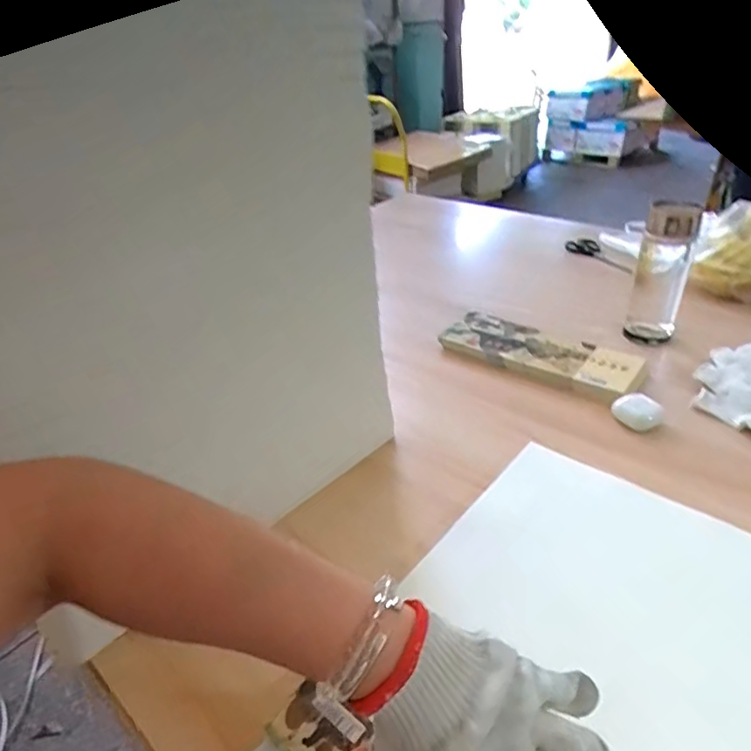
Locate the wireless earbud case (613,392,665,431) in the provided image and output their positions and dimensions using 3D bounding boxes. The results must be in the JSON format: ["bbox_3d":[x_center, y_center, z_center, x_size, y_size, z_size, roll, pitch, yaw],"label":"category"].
[{"bbox_3d":[0.305,0.043,0.645,0.046,0.025,0.043,-16,35,-19],"label":"wireless earbud case"}]

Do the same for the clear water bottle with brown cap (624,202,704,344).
[{"bbox_3d":[0.378,-0.123,0.737,0.068,0.183,0.069,16,38,23],"label":"clear water bottle with brown cap"}]

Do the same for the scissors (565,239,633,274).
[{"bbox_3d":[0.444,-0.236,1.090,0.133,0.020,0.056,38,49,26],"label":"scissors"}]

